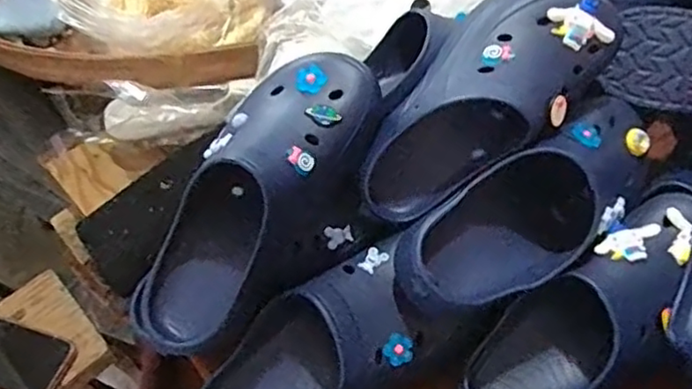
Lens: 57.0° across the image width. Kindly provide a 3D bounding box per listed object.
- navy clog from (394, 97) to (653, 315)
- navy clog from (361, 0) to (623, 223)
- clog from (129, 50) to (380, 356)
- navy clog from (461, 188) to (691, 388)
[{"bbox_3d":[0.162,0.012,0.535,0.103,0.096,0.277,37,65,26],"label":"navy clog"},{"bbox_3d":[0.112,-0.077,0.538,0.250,0.078,0.114,-44,58,8],"label":"navy clog"},{"bbox_3d":[-0.081,0.008,0.524,0.104,0.105,0.296,33,88,25],"label":"clog"},{"bbox_3d":[0.205,0.099,0.520,0.253,0.081,0.106,-48,61,4],"label":"navy clog"}]

